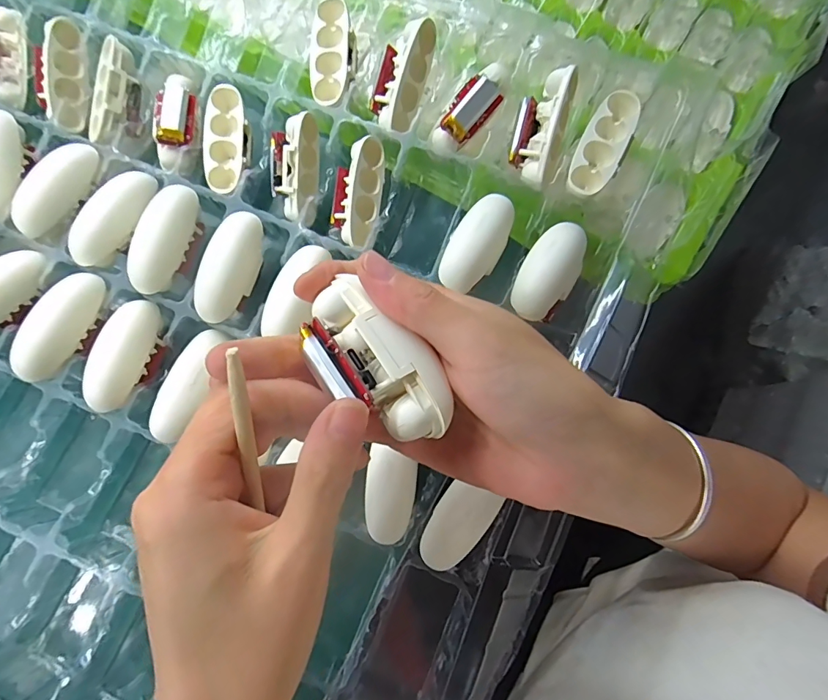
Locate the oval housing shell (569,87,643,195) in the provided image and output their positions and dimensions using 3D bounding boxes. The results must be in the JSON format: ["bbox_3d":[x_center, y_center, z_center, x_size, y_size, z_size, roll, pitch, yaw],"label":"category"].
[{"bbox_3d":[0.103,-0.113,0.240,0.023,0.017,0.063,28,78,6],"label":"oval housing shell"}]

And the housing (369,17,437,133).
[{"bbox_3d":[-0.008,-0.161,0.257,0.031,0.019,0.060,14,102,8],"label":"housing"}]

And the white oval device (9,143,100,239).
[{"bbox_3d":[-0.222,-0.100,0.268,0.020,0.019,0.065,42,94,9],"label":"white oval device"}]

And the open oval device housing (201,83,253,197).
[{"bbox_3d":[-0.116,-0.130,0.272,0.026,0.014,0.064,-1,89,-1],"label":"open oval device housing"}]

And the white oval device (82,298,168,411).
[{"bbox_3d":[-0.167,0.003,0.251,0.021,0.023,0.064,15,77,3],"label":"white oval device"}]

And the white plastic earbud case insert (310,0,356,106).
[{"bbox_3d":[-0.049,-0.177,0.260,0.025,0.010,0.063,2,90,0],"label":"white plastic earbud case insert"}]

